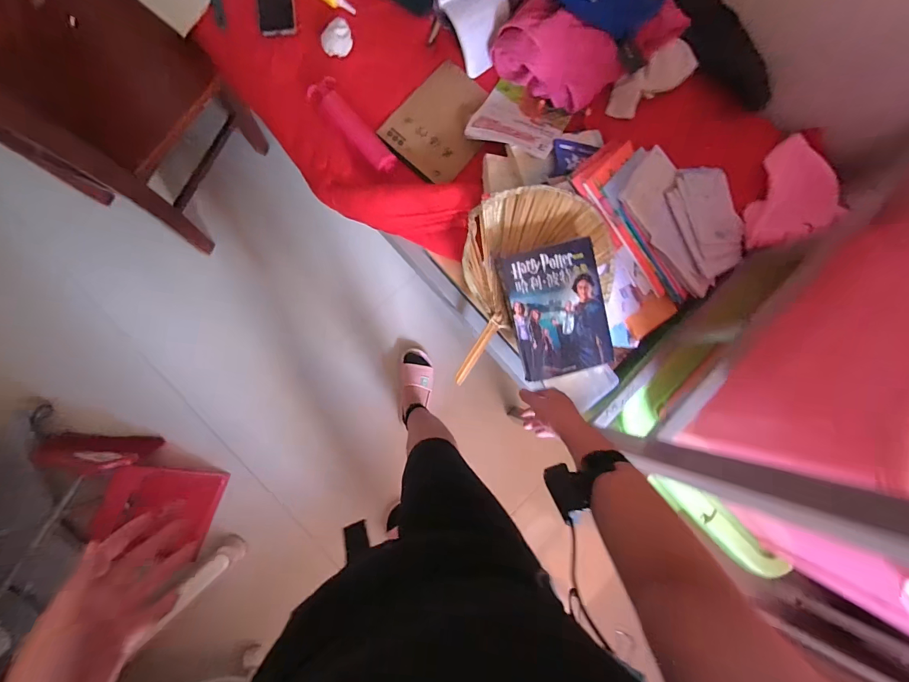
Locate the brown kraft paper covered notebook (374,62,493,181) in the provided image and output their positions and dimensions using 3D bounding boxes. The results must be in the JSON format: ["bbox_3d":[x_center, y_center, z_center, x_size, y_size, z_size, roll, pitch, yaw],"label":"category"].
[{"bbox_3d":[-0.022,-0.465,0.820,0.185,0.014,0.248,38,81,-3],"label":"brown kraft paper covered notebook"}]

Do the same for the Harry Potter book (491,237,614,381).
[{"bbox_3d":[0.199,-0.062,0.756,0.183,0.034,0.249,-13,95,-1],"label":"Harry Potter book"}]

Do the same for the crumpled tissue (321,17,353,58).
[{"bbox_3d":[-0.240,-0.620,0.791,0.059,0.034,0.055,-12,87,-9],"label":"crumpled tissue"}]

